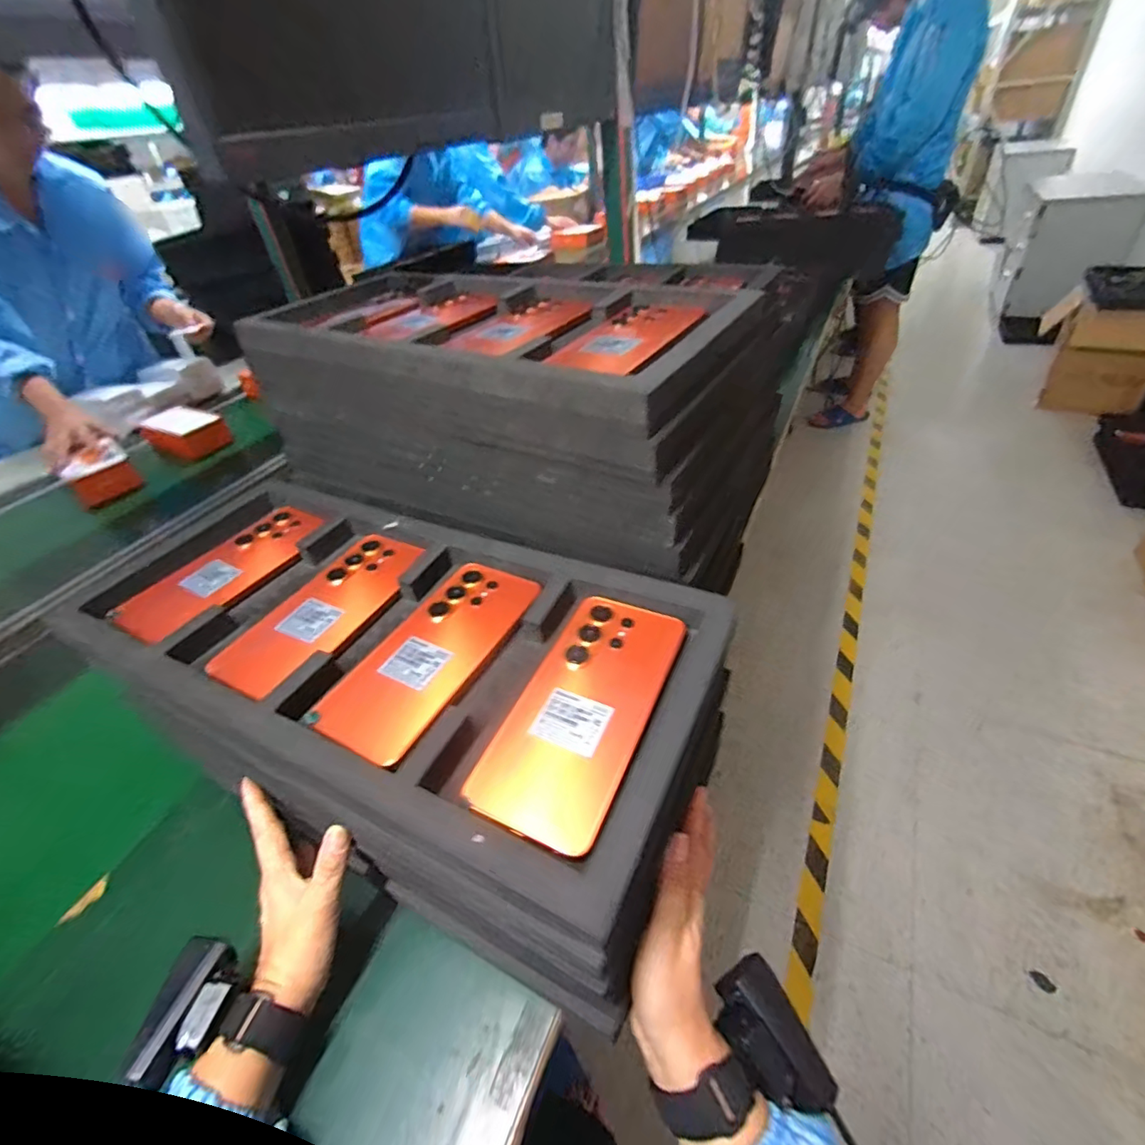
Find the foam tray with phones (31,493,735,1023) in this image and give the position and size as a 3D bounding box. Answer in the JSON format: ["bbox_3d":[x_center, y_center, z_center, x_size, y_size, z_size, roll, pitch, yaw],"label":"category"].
[{"bbox_3d":[-0.129,0.046,0.416,0.488,0.065,0.276,17,47,26],"label":"foam tray with phones"}]

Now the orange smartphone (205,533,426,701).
[{"bbox_3d":[-0.191,0.026,0.416,0.074,0.008,0.165,16,46,25],"label":"orange smartphone"}]

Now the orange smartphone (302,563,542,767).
[{"bbox_3d":[-0.096,0.054,0.375,0.076,0.008,0.168,17,47,26],"label":"orange smartphone"}]

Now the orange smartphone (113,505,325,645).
[{"bbox_3d":[-0.294,-0.005,0.460,0.080,0.016,0.170,15,46,24],"label":"orange smartphone"}]

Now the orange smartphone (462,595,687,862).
[{"bbox_3d":[0.008,0.080,0.328,0.079,0.009,0.166,14,46,24],"label":"orange smartphone"}]

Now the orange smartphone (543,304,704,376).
[{"bbox_3d":[0.047,-0.196,0.445,0.080,0.008,0.135,20,48,28],"label":"orange smartphone"}]

